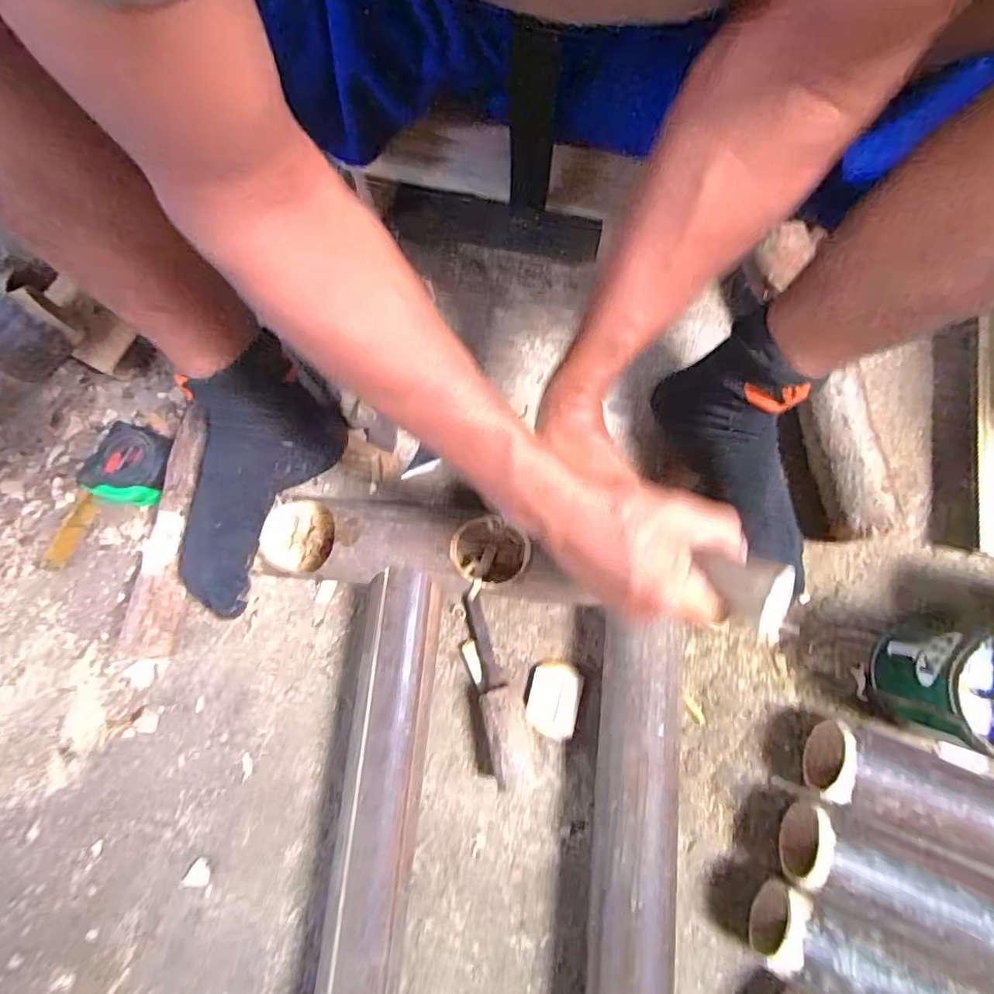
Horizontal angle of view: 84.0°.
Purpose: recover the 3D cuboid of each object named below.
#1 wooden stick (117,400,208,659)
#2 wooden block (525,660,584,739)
[{"bbox_3d":[-0.296,0.029,0.501,0.038,0.028,0.224,5,78,4],"label":"wooden stick"},{"bbox_3d":[0.052,0.183,0.501,0.044,0.013,0.063,13,78,6],"label":"wooden block"}]

